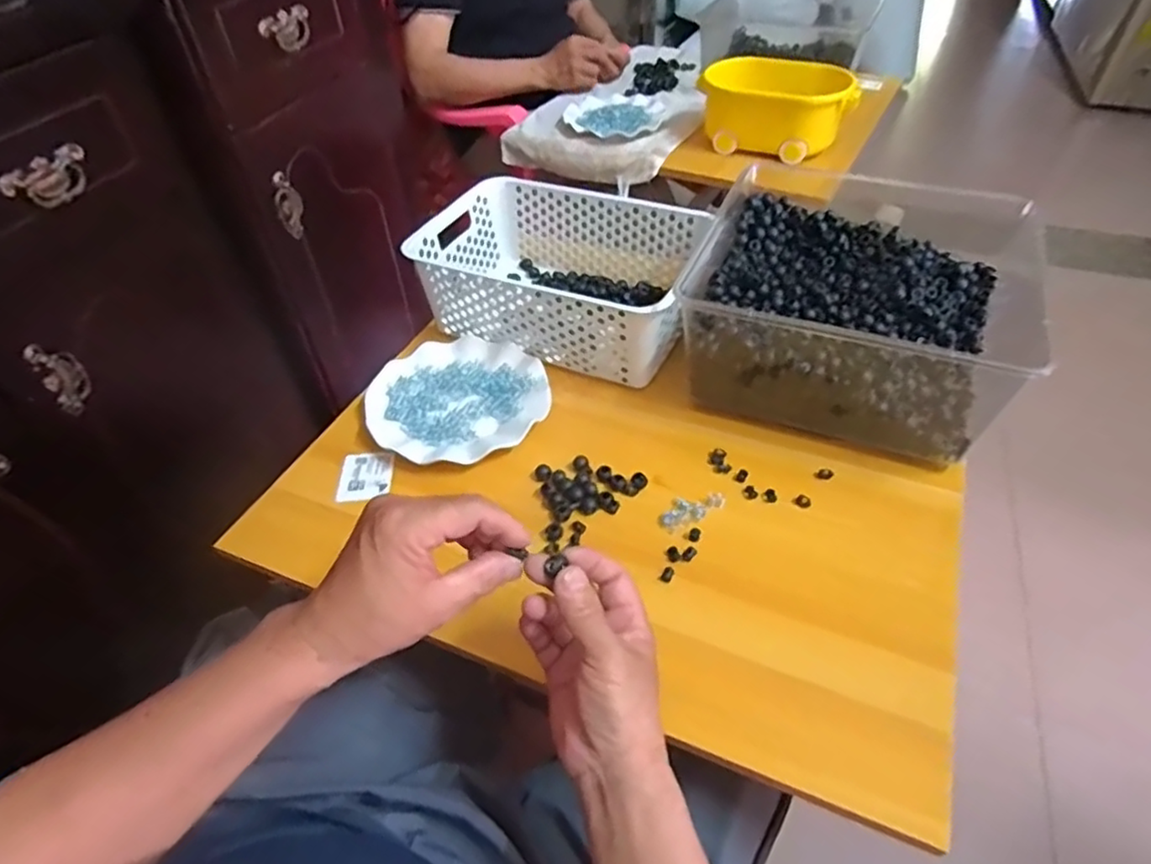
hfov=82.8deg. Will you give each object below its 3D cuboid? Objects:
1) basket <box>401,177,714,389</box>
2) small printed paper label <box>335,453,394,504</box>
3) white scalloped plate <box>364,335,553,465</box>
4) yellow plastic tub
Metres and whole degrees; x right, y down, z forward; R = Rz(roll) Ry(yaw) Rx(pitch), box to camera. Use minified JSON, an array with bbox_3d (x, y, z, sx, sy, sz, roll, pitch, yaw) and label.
[{"bbox_3d":[-0.013,-0.182,0.760,0.301,0.107,0.205,19,49,20],"label":"basket"},{"bbox_3d":[-0.203,0.043,0.631,0.050,0.006,0.056,-5,45,-2],"label":"small printed paper label"},{"bbox_3d":[-0.121,-0.034,0.683,0.185,0.021,0.174,-1,45,2],"label":"white scalloped plate"},{"bbox_3d":[0.330,-0.536,1.080,0.243,0.101,0.141,12,47,15],"label":"yellow plastic tub"}]

